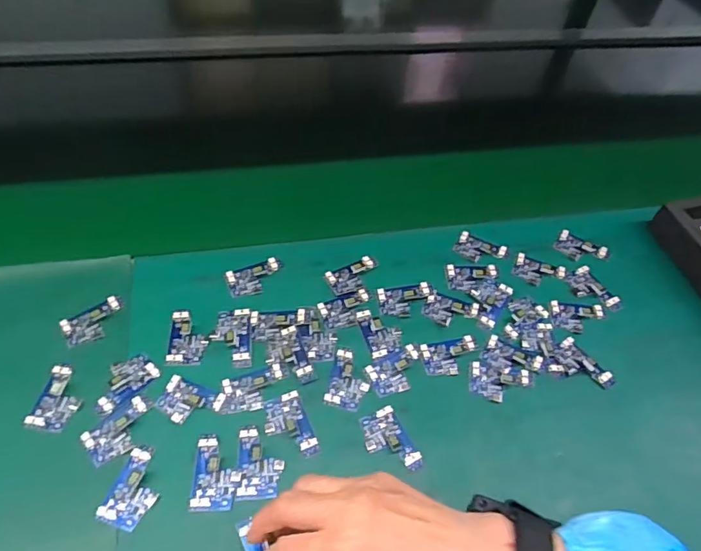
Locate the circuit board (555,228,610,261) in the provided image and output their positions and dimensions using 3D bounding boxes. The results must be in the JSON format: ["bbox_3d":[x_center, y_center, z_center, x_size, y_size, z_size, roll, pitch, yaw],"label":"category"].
[{"bbox_3d":[0.263,-0.030,0.573,0.057,0.006,0.036,35,57,19],"label":"circuit board"}]

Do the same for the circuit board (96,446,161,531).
[{"bbox_3d":[-0.164,0.162,0.385,0.035,0.005,0.058,18,53,7],"label":"circuit board"}]

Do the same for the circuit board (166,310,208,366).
[{"bbox_3d":[-0.151,0.057,0.468,0.034,0.004,0.057,-1,53,-7],"label":"circuit board"}]

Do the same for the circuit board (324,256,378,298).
[{"bbox_3d":[0.004,0.000,0.522,0.058,0.006,0.034,-21,58,-21],"label":"circuit board"}]

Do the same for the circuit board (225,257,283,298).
[{"bbox_3d":[-0.096,0.002,0.514,0.058,0.004,0.034,-17,57,-18],"label":"circuit board"}]

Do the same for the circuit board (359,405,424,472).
[{"bbox_3d":[0.032,0.140,0.421,0.036,0.006,0.057,-20,58,-20],"label":"circuit board"}]

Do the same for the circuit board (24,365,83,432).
[{"bbox_3d":[-0.244,0.103,0.424,0.036,0.006,0.054,10,53,1],"label":"circuit board"}]

